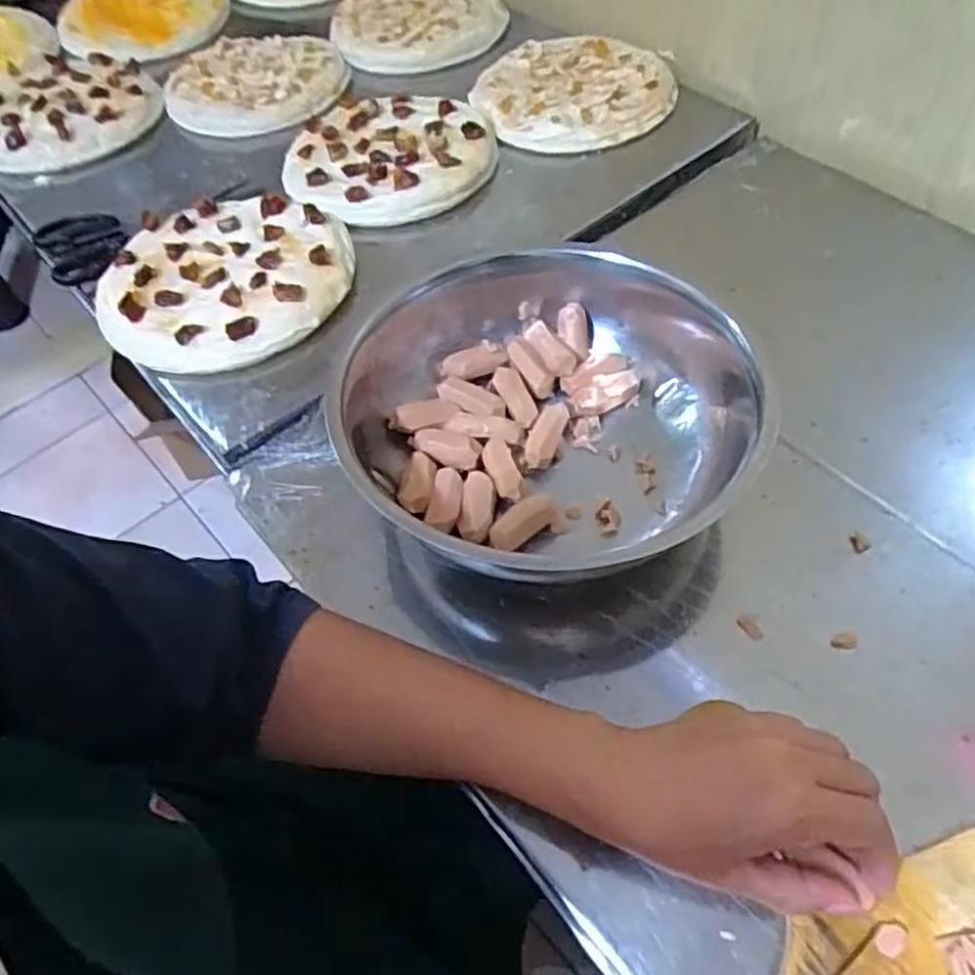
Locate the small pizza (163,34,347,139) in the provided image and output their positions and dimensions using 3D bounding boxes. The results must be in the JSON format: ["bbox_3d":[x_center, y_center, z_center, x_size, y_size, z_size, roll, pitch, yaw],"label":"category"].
[{"bbox_3d":[-0.249,-0.450,0.825,0.223,0.037,0.179,21,59,18],"label":"small pizza"}]

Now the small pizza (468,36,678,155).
[{"bbox_3d":[0.086,-0.397,0.739,0.184,0.030,0.175,-2,55,3],"label":"small pizza"}]

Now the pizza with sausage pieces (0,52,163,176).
[{"bbox_3d":[-0.459,-0.409,0.794,0.195,0.035,0.206,-23,56,-12],"label":"pizza with sausage pieces"}]

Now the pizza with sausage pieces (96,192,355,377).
[{"bbox_3d":[-0.209,-0.175,0.603,0.188,0.027,0.192,-2,55,3],"label":"pizza with sausage pieces"}]

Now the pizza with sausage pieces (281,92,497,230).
[{"bbox_3d":[-0.093,-0.313,0.693,0.192,0.028,0.178,-2,55,3],"label":"pizza with sausage pieces"}]

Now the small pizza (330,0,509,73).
[{"bbox_3d":[-0.087,-0.559,0.875,0.193,0.033,0.208,-2,55,3],"label":"small pizza"}]

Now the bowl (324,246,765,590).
[{"bbox_3d":[0.024,-0.059,0.484,0.245,0.082,0.254,-2,55,3],"label":"bowl"}]

